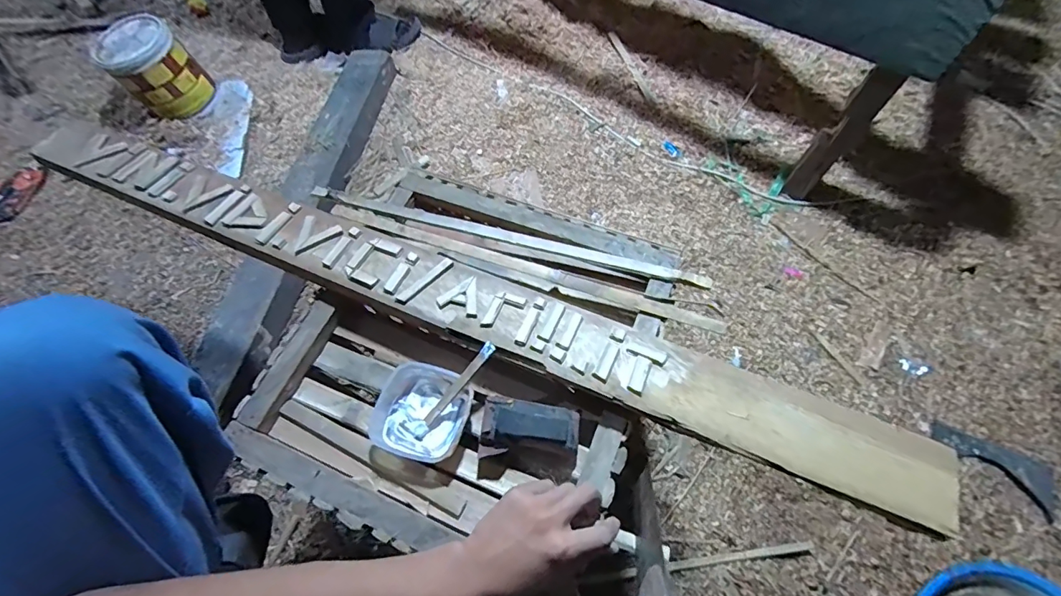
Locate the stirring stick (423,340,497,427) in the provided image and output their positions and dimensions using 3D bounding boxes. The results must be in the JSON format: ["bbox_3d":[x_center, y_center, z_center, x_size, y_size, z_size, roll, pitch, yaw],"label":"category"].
[{"bbox_3d":[-0.076,0.091,0.480,0.012,0.008,0.113,42,99,16],"label":"stirring stick"}]

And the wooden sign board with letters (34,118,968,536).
[{"bbox_3d":[-0.141,-0.024,0.530,1.086,0.019,0.097,21,62,13],"label":"wooden sign board with letters"}]

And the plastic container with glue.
[{"bbox_3d":[-0.114,0.121,0.494,0.093,0.041,0.098,17,64,7],"label":"plastic container with glue"}]

